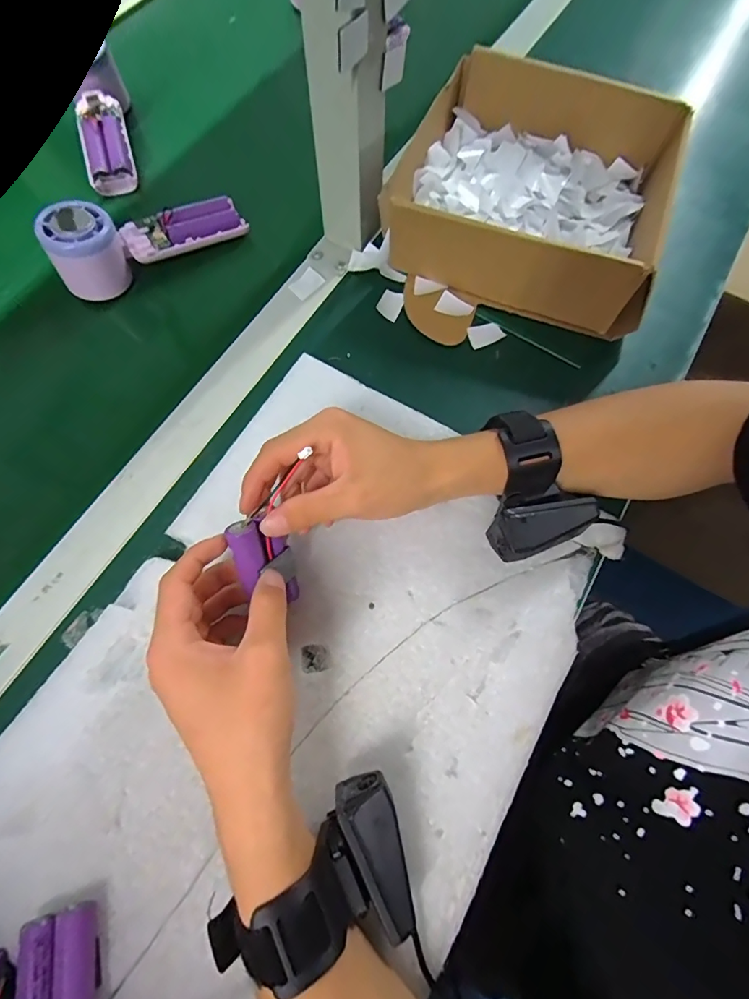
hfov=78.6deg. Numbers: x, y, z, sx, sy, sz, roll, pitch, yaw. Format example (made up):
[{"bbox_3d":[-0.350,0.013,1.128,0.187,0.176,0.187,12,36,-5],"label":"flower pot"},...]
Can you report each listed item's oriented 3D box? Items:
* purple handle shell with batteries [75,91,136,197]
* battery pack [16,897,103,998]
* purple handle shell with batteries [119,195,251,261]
[{"bbox_3d":[-0.267,-0.354,0.452,0.043,0.016,0.103,-14,85,-7],"label":"purple handle shell with batteries"},{"bbox_3d":[-0.157,0.247,0.229,0.031,0.023,0.067,-16,74,-7],"label":"battery pack"},{"bbox_3d":[-0.172,-0.248,0.412,0.103,0.022,0.040,-27,76,-10],"label":"purple handle shell with batteries"}]

